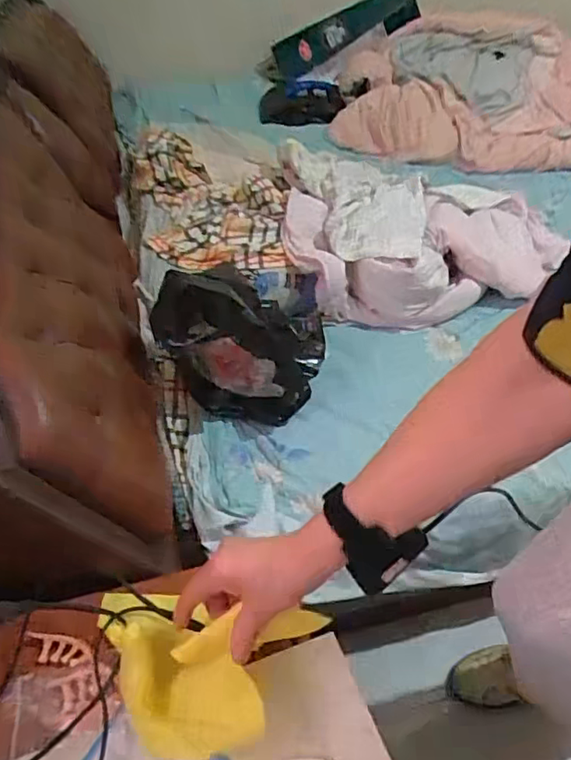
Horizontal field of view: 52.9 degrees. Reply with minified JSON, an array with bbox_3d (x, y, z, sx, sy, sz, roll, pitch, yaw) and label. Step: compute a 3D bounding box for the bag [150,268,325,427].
[{"bbox_3d":[-0.054,-0.061,0.841,0.207,0.216,0.182,18,50,11],"label":"bag"}]

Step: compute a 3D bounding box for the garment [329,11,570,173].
[{"bbox_3d":[0.527,-0.809,1.600,0.716,0.234,0.620,0,49,-4],"label":"garment"}]

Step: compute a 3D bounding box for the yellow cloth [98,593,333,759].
[{"bbox_3d":[-0.089,0.275,0.529,0.198,0.093,0.126,14,50,8],"label":"yellow cloth"}]

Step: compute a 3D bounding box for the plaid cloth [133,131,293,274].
[{"bbox_3d":[-0.140,-0.351,1.115,0.289,0.047,0.476,-8,50,-11],"label":"plaid cloth"}]

